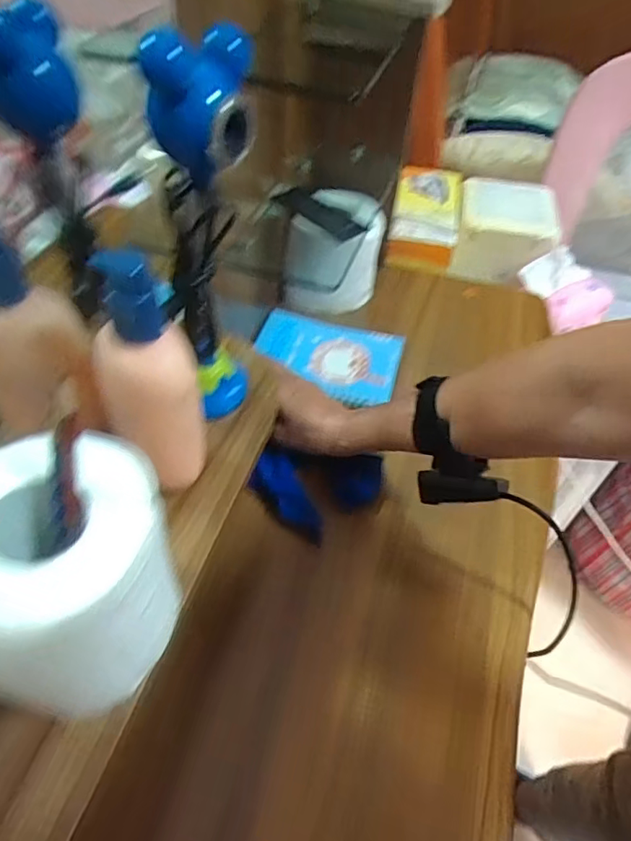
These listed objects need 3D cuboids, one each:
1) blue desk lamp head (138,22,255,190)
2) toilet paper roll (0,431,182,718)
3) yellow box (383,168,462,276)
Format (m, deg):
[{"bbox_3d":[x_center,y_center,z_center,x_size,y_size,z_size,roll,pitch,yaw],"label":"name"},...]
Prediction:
[{"bbox_3d":[-0.056,-0.165,0.281,0.041,0.060,0.065,21,49,14],"label":"blue desk lamp head"},{"bbox_3d":[-0.126,0.082,0.275,0.098,0.105,0.119,20,49,14],"label":"toilet paper roll"},{"bbox_3d":[0.177,-0.341,0.886,0.109,0.052,0.254,10,48,5],"label":"yellow box"}]

